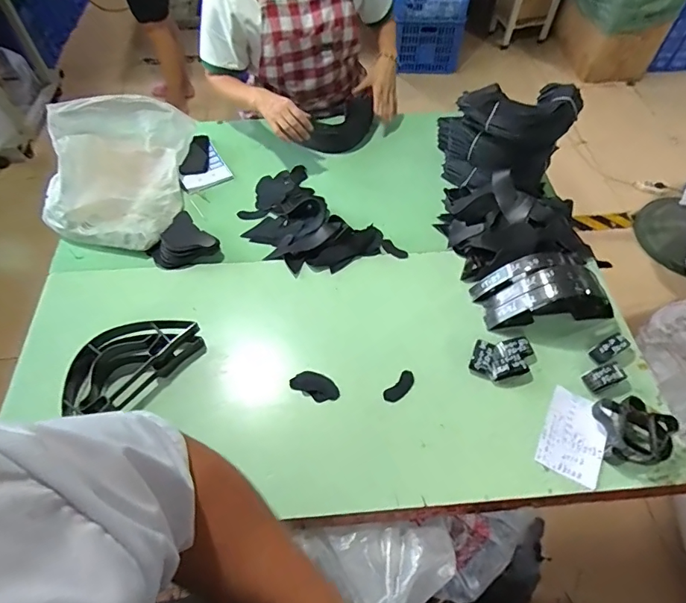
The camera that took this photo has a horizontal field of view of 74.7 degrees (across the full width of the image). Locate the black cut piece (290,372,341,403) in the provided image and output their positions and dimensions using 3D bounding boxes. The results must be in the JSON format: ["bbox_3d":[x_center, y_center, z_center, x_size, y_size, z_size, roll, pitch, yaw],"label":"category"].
[{"bbox_3d":[-0.050,0.157,0.833,0.090,0.013,0.046,25,68,14],"label":"black cut piece"}]

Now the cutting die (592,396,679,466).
[{"bbox_3d":[0.496,0.216,0.764,0.109,0.049,0.110,-6,64,-1],"label":"cutting die"}]

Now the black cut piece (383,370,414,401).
[{"bbox_3d":[0.108,0.161,0.840,0.032,0.005,0.074,43,67,13],"label":"black cut piece"}]

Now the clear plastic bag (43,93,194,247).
[{"bbox_3d":[-0.515,-0.308,1.010,0.262,0.158,0.389,7,65,5],"label":"clear plastic bag"}]

